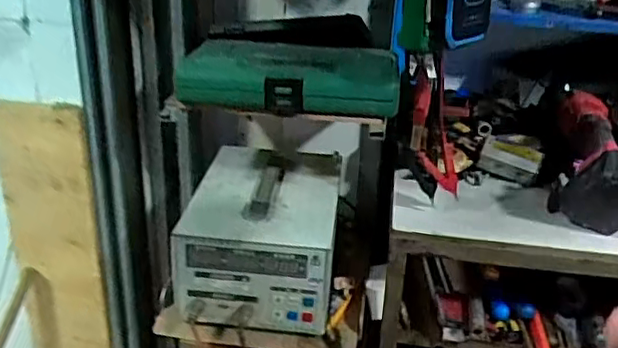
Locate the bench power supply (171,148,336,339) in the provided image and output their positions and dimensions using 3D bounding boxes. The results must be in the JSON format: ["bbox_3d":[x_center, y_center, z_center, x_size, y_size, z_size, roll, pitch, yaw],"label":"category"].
[{"bbox_3d":[-0.059,0.073,0.947,0.207,0.147,0.305,5,25,5],"label":"bench power supply"}]

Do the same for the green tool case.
[{"bbox_3d":[-0.023,-0.138,0.853,0.287,0.067,0.148,5,25,4],"label":"green tool case"}]

